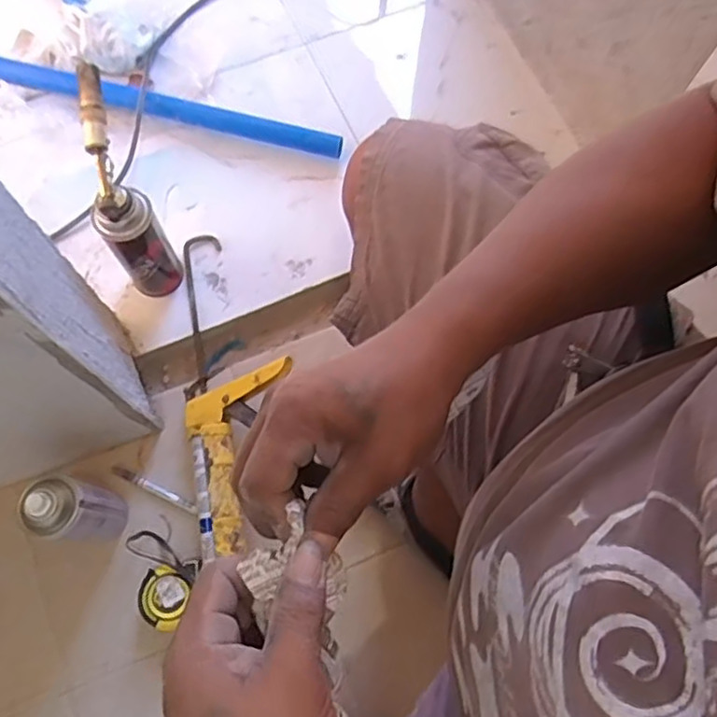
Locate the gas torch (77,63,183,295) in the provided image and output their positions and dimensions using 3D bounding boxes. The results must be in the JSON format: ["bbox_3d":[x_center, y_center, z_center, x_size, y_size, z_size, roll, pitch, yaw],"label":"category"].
[{"bbox_3d":[-0.277,-0.186,0.755,0.063,0.252,0.143,-19,74,-8],"label":"gas torch"}]

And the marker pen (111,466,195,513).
[{"bbox_3d":[-0.256,0.161,0.798,0.119,0.017,0.012,25,73,6],"label":"marker pen"}]

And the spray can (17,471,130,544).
[{"bbox_3d":[-0.310,0.168,0.705,0.061,0.178,0.066,15,72,3],"label":"spray can"}]

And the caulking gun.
[{"bbox_3d":[-0.155,0.021,0.808,0.136,0.056,0.410,-4,72,-3],"label":"caulking gun"}]

